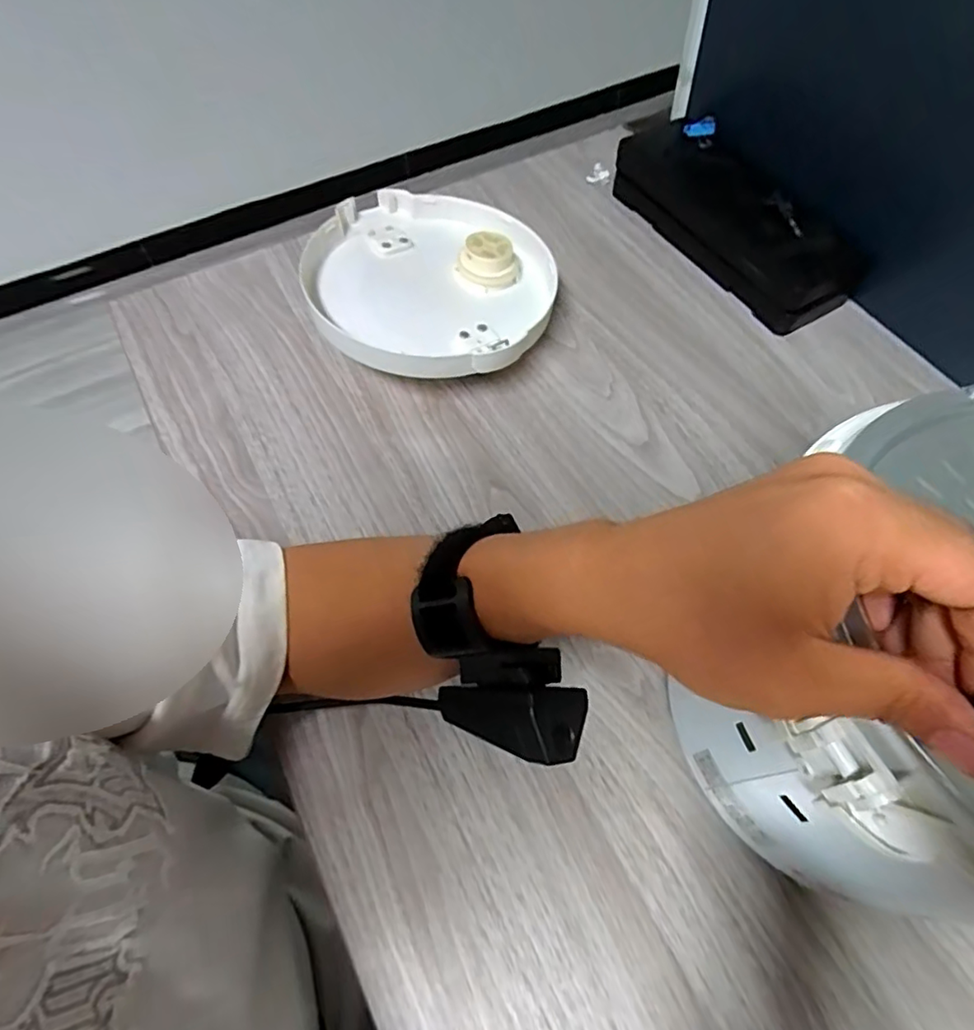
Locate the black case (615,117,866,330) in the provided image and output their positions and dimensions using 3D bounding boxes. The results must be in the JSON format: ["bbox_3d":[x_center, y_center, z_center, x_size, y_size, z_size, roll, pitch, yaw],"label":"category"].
[{"bbox_3d":[0.227,-0.280,0.549,0.076,0.071,0.249,-26,64,-13],"label":"black case"}]

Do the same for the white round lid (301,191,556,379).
[{"bbox_3d":[-0.050,-0.192,0.507,0.210,0.061,0.215,1,61,0],"label":"white round lid"}]

